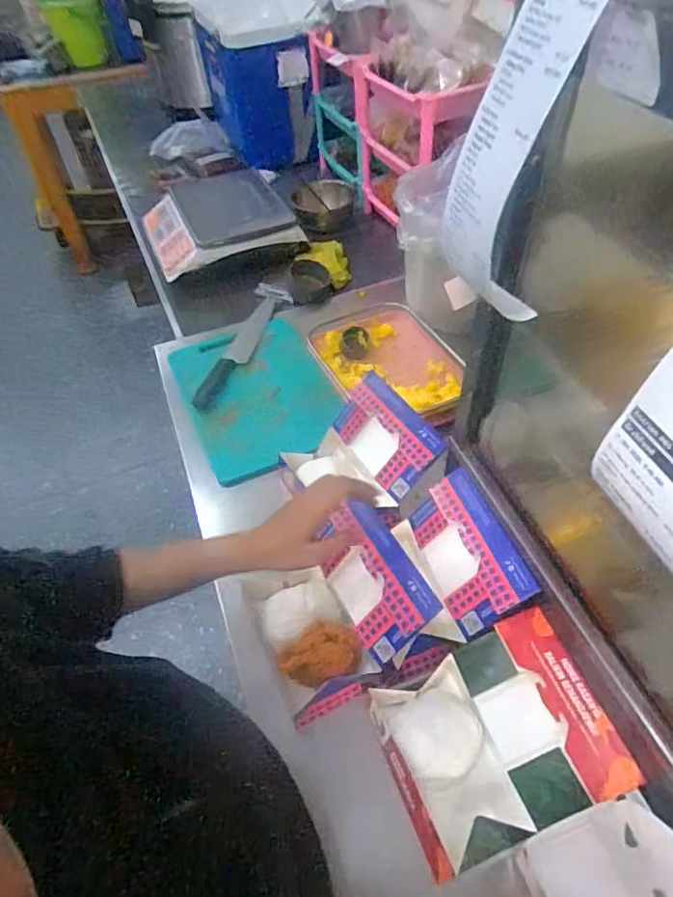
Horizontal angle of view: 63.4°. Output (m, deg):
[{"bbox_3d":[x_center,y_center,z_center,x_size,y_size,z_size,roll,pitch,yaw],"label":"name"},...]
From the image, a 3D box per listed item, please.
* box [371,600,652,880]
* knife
[{"bbox_3d":[0.162,0.296,0.565,0.216,0.084,0.180,-29,48,4],"label":"box"},{"bbox_3d":[-0.181,-0.205,1.057,0.065,0.018,0.367,9,50,13],"label":"knife"}]

